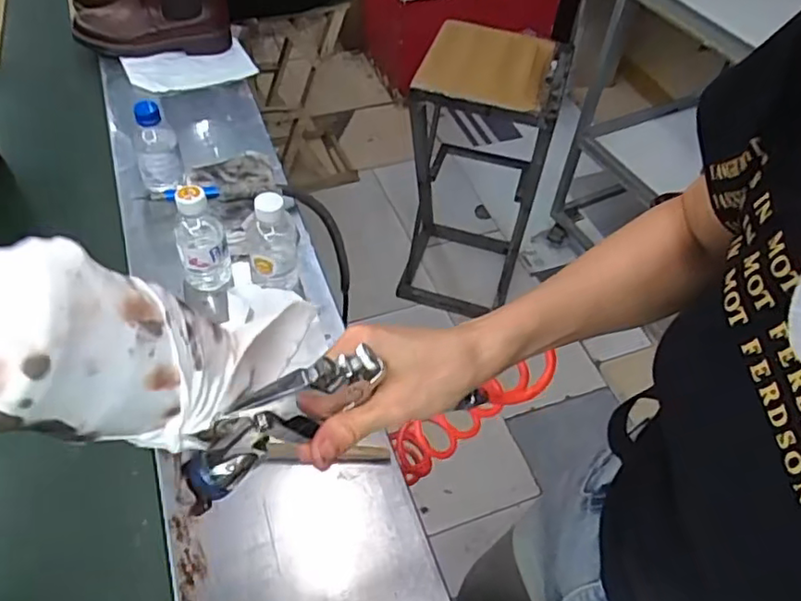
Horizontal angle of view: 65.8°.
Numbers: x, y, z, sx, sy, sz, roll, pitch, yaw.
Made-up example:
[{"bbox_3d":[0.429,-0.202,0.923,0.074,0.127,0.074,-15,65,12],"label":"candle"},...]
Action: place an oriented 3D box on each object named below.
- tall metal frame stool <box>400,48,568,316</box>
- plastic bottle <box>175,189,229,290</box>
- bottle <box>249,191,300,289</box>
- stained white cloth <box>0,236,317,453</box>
[{"bbox_3d":[0.195,-0.305,1.644,0.316,0.718,0.374,13,51,7],"label":"tall metal frame stool"},{"bbox_3d":[-0.243,-0.074,0.752,0.059,0.145,0.050,-18,54,-18],"label":"plastic bottle"},{"bbox_3d":[-0.153,-0.074,0.743,0.061,0.133,0.073,-7,51,-10],"label":"bottle"},{"bbox_3d":[-0.127,0.027,0.320,0.188,0.070,0.068,17,31,-51],"label":"stained white cloth"}]

